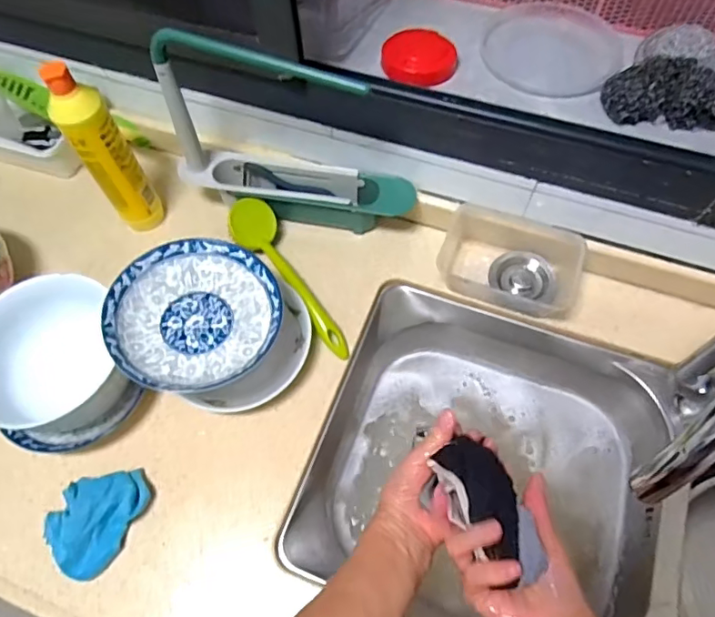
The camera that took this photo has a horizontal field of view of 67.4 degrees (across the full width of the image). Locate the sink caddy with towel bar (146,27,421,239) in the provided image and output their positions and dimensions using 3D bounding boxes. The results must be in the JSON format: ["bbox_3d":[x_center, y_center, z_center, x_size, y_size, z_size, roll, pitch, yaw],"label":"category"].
[{"bbox_3d":[-0.084,-0.199,0.656,0.311,0.256,0.090,17,64,10],"label":"sink caddy with towel bar"}]

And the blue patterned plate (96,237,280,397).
[{"bbox_3d":[-0.174,0.004,0.581,0.174,0.042,0.173,-1,63,1],"label":"blue patterned plate"}]

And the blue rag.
[{"bbox_3d":[-0.278,0.218,0.567,0.080,0.038,0.108,26,66,14],"label":"blue rag"}]

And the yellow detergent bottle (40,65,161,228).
[{"bbox_3d":[-0.300,-0.179,0.659,0.057,0.251,0.042,-33,66,-14],"label":"yellow detergent bottle"}]

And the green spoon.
[{"bbox_3d":[-0.091,-0.035,0.682,0.059,0.064,0.236,-27,65,-12],"label":"green spoon"}]

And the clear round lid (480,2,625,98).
[{"bbox_3d":[0.250,-0.336,0.694,0.167,0.014,0.161,-1,63,1],"label":"clear round lid"}]

